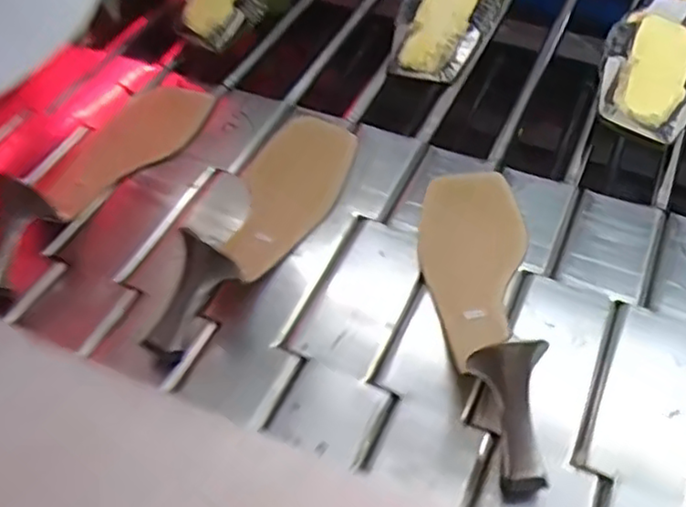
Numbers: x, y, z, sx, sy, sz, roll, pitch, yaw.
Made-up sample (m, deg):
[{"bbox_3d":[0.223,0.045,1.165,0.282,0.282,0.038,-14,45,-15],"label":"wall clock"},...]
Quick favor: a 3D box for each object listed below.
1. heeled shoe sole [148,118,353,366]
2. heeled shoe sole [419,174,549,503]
[{"bbox_3d":[-0.064,-0.033,0.471,0.077,0.064,0.237,17,52,13],"label":"heeled shoe sole"},{"bbox_3d":[0.091,0.027,0.415,0.071,0.065,0.222,0,52,2],"label":"heeled shoe sole"}]

